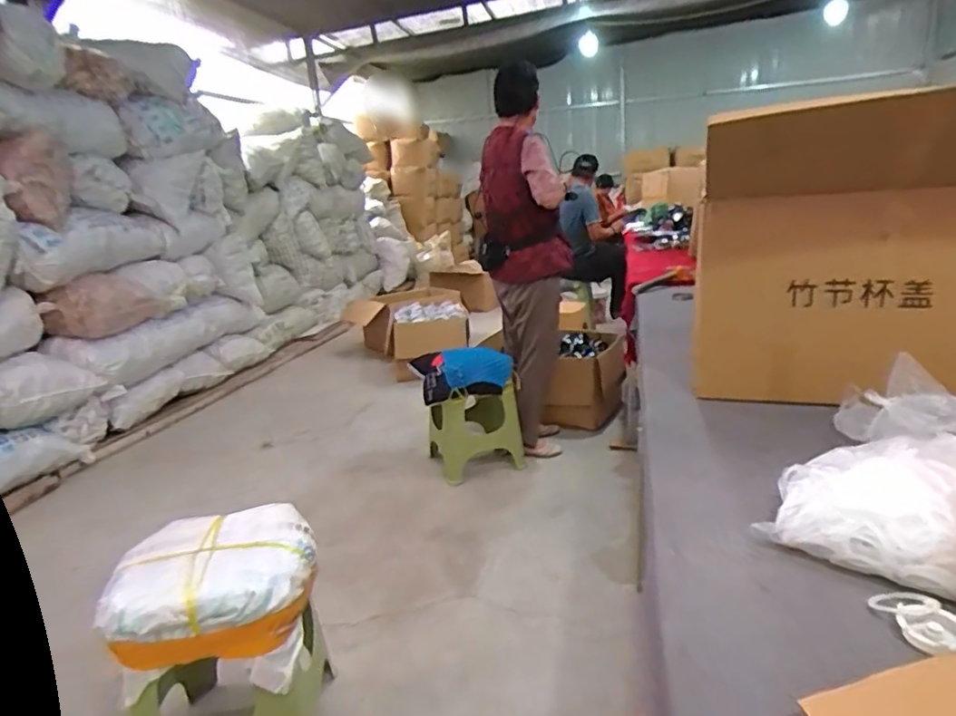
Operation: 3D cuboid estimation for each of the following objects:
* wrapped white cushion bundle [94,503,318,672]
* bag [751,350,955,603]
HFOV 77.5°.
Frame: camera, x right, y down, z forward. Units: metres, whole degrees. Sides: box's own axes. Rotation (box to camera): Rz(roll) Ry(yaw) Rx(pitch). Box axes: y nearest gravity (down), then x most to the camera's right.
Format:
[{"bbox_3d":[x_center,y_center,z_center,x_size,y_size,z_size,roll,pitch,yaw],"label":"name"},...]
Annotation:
[{"bbox_3d":[-0.520,0.449,1.202,0.366,0.157,0.285,-6,16,-5],"label":"wrapped white cushion bundle"},{"bbox_3d":[0.551,0.126,0.767,0.219,0.109,0.428,10,22,42],"label":"bag"}]

